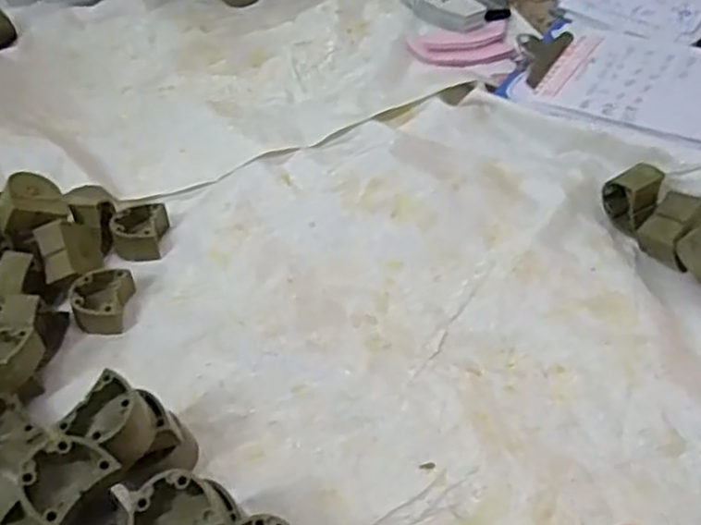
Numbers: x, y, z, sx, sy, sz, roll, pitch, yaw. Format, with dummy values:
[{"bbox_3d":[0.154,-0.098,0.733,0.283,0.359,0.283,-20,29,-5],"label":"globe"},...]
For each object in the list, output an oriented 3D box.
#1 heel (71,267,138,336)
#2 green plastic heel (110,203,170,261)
[{"bbox_3d":[-0.187,0.026,0.541,0.038,0.026,0.045,-2,46,6],"label":"heel"},{"bbox_3d":[-0.173,-0.027,0.587,0.038,0.023,0.046,-1,46,6],"label":"green plastic heel"}]

